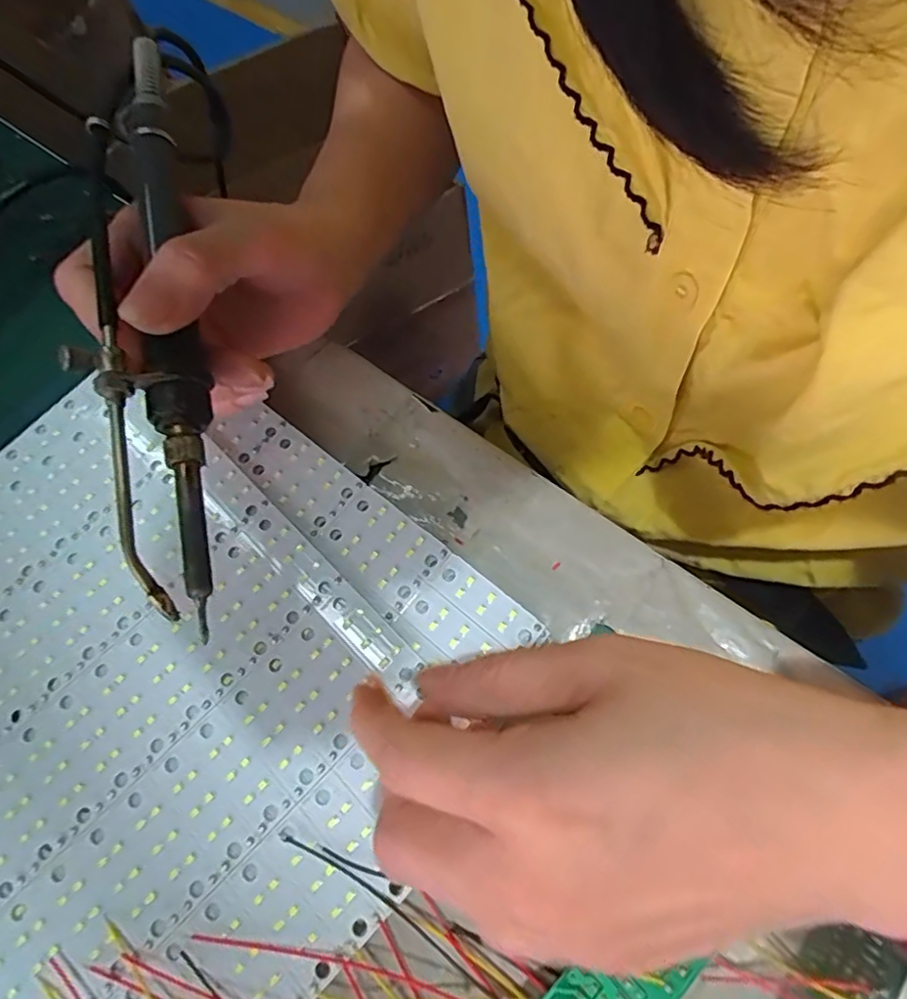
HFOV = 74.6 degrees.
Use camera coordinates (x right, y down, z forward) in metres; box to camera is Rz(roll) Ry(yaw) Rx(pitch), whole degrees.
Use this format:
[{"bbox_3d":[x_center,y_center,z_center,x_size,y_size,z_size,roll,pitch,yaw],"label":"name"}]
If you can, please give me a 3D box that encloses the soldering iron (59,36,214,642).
[{"bbox_3d":[-0.102,-0.065,0.194,0.031,0.025,0.209,-10,79,-2],"label":"soldering iron"}]

